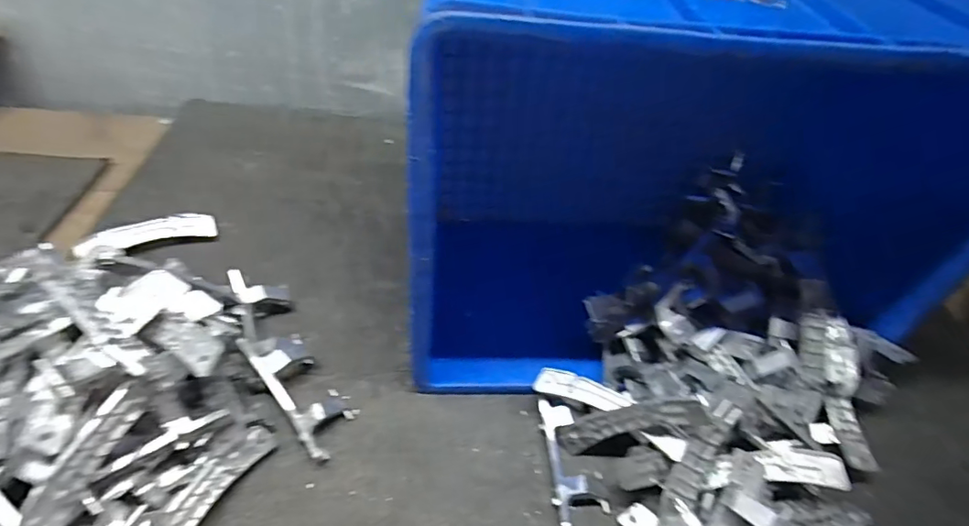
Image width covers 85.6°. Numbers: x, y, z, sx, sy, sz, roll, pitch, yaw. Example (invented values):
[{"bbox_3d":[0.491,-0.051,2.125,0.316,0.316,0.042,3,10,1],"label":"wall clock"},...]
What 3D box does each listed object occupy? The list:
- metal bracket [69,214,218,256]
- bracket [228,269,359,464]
[{"bbox_3d":[-0.439,-0.035,0.687,0.153,0.031,0.041,-21,52,-26],"label":"metal bracket"},{"bbox_3d":[-0.218,0.101,0.577,0.073,0.053,0.243,-24,53,-28],"label":"bracket"}]

